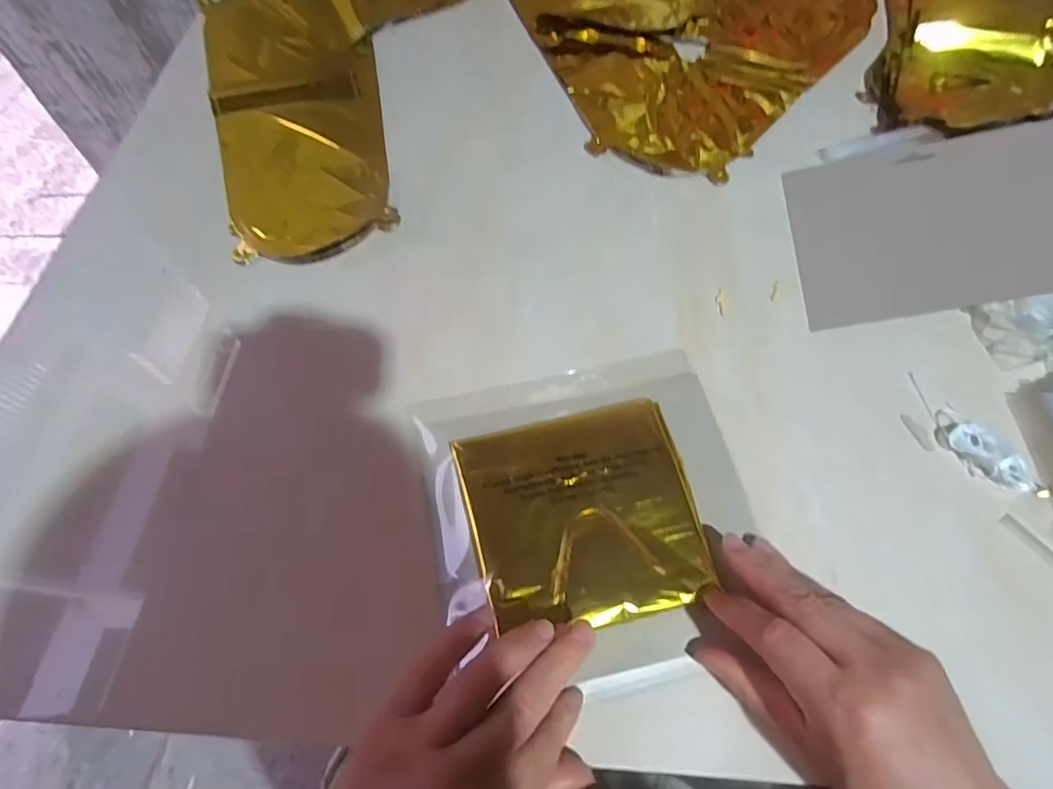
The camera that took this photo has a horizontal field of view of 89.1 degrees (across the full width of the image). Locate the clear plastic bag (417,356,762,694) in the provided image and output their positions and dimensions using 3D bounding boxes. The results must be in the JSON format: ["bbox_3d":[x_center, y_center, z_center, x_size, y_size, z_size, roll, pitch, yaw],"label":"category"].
[{"bbox_3d":[0.041,0.068,0.324,0.190,0.020,0.185,-12,66,-9],"label":"clear plastic bag"}]

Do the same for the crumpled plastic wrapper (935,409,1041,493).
[{"bbox_3d":[0.300,0.037,0.349,0.026,0.021,0.064,-38,73,-19],"label":"crumpled plastic wrapper"}]

